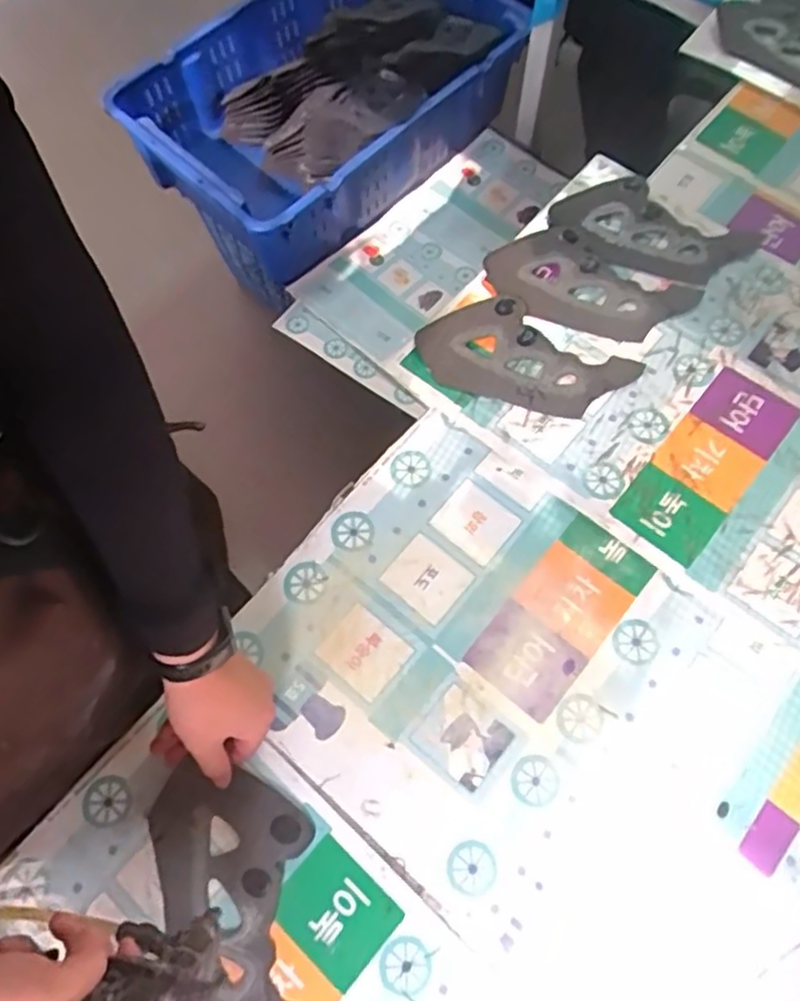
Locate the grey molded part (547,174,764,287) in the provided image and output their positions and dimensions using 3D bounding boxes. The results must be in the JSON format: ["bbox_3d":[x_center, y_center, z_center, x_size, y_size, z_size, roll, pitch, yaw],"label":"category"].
[{"bbox_3d":[0.284,-0.307,0.782,0.201,0.018,0.132,37,73,13],"label":"grey molded part"}]

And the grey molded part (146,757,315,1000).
[{"bbox_3d":[-0.124,0.316,0.534,0.121,0.015,0.214,-16,70,-6],"label":"grey molded part"}]

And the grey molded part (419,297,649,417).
[{"bbox_3d":[0.128,-0.143,0.704,0.203,0.017,0.122,31,72,11],"label":"grey molded part"}]

